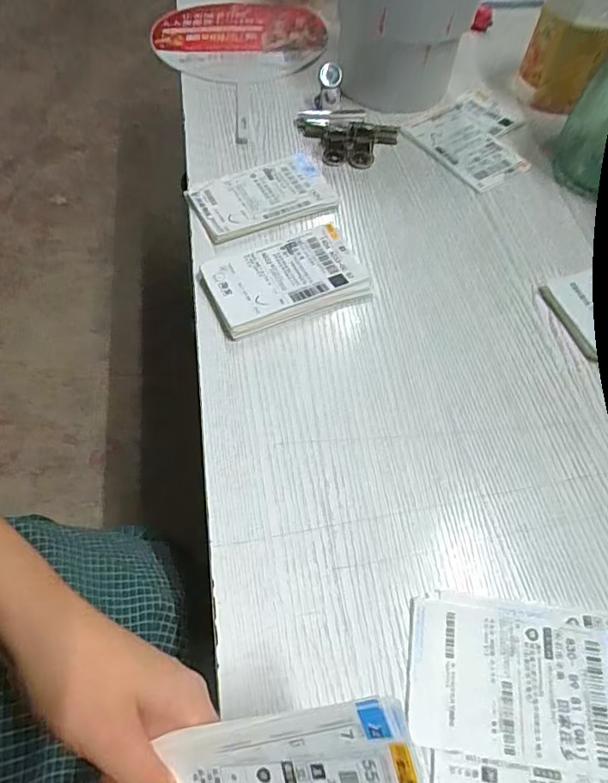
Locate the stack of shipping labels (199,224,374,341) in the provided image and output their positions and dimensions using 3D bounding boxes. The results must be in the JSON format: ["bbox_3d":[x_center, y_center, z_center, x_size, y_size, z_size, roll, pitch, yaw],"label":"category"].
[{"bbox_3d":[-0.017,-0.100,0.438,0.137,0.017,0.087,-20,62,-12],"label":"stack of shipping labels"}]

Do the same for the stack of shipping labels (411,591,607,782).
[{"bbox_3d":[0.143,0.171,0.288,0.156,0.004,0.084,5,60,2],"label":"stack of shipping labels"}]

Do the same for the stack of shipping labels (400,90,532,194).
[{"bbox_3d":[0.198,-0.285,0.556,0.130,0.010,0.124,-33,66,-18],"label":"stack of shipping labels"}]

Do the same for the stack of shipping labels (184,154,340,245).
[{"bbox_3d":[-0.038,-0.192,0.491,0.139,0.014,0.087,-19,62,-12],"label":"stack of shipping labels"}]

